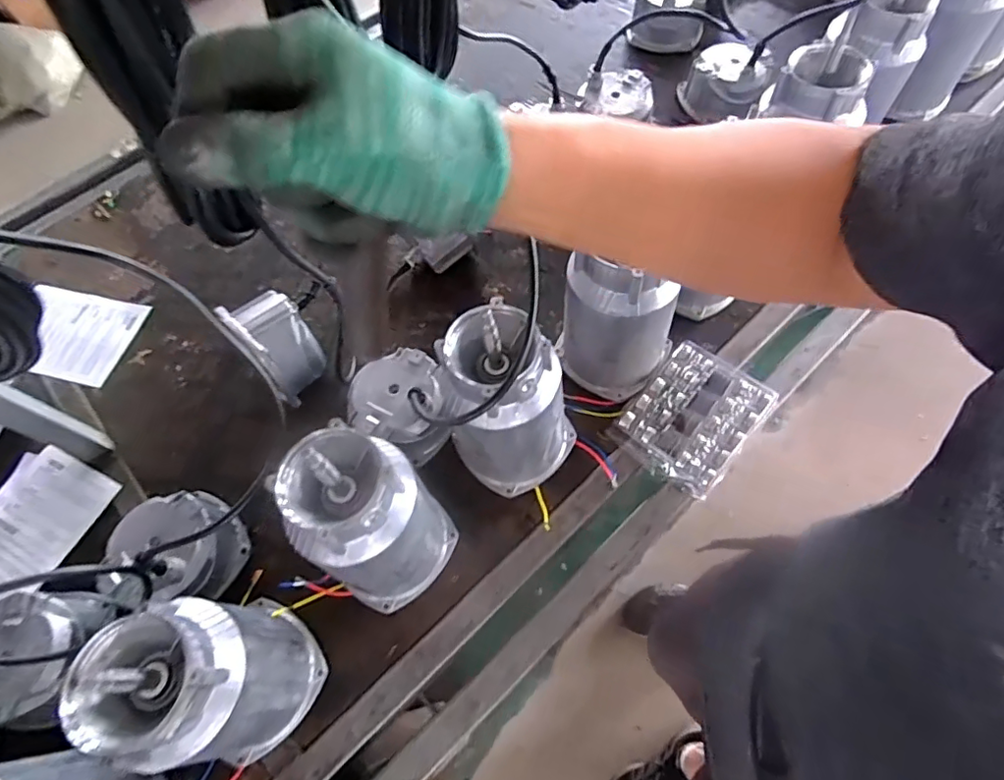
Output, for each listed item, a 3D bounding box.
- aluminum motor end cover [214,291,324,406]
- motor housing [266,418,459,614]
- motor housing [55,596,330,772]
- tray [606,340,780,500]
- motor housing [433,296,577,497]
[{"bbox_3d":[-0.274,-0.061,0.680,0.074,0.089,0.103,-36,66,-15],"label":"aluminum motor end cover"},{"bbox_3d":[-0.126,0.128,0.535,0.128,0.221,0.116,-38,66,-15],"label":"motor housing"},{"bbox_3d":[-0.249,0.248,0.477,0.103,0.232,0.104,-1,62,3],"label":"motor housing"},{"bbox_3d":[0.229,0.030,0.665,0.131,0.029,0.164,36,70,20],"label":"tray"},{"bbox_3d":[0.013,0.019,0.577,0.118,0.219,0.121,-1,62,3],"label":"motor housing"}]

